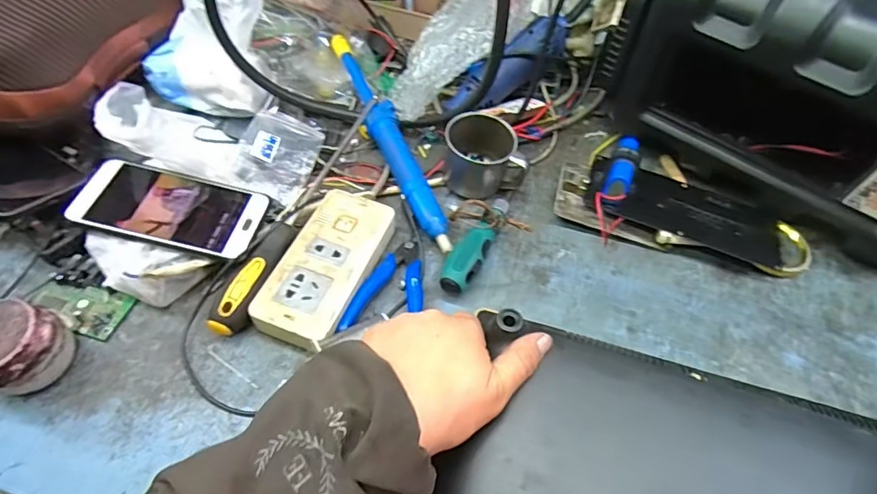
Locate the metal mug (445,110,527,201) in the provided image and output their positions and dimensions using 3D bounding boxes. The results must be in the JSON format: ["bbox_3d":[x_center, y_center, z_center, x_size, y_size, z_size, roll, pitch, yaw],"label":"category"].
[{"bbox_3d":[0.048,-0.091,0.524,0.079,0.066,0.063,19,54,11],"label":"metal mug"}]

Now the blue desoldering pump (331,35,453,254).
[{"bbox_3d":[-0.058,-0.124,0.557,0.033,0.039,0.327,-16,55,-15],"label":"blue desoldering pump"}]

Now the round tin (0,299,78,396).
[{"bbox_3d":[-0.315,0.077,0.382,0.059,0.060,0.064,29,57,18],"label":"round tin"}]

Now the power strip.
[{"bbox_3d":[-0.099,0.019,0.452,0.071,0.034,0.152,17,54,10],"label":"power strip"}]

